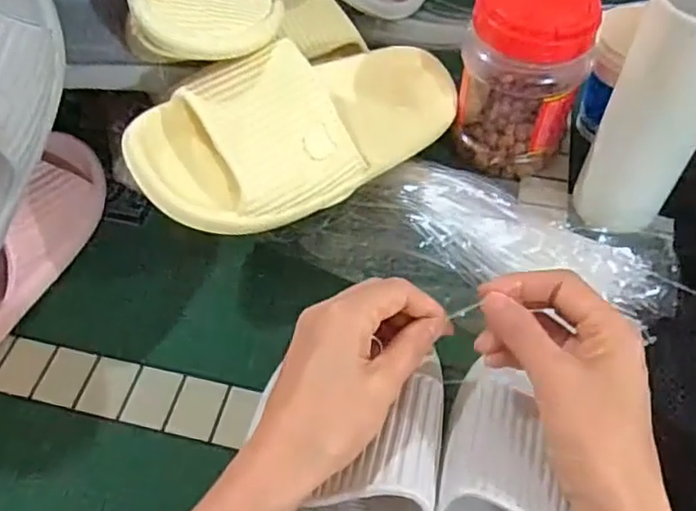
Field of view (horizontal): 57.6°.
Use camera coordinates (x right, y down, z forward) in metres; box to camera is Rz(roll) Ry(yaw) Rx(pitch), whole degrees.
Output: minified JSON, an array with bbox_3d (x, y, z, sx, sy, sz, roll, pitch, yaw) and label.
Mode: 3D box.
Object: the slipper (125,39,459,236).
[{"bbox_3d":[-0.021,-0.094,0.454,0.267,0.078,0.111,-25,96,-29],"label":"slipper"}]

